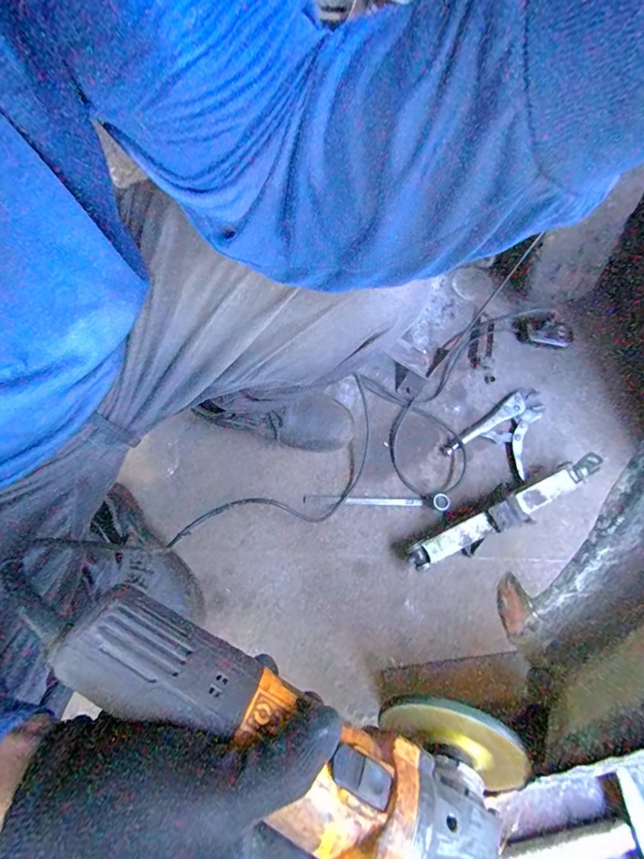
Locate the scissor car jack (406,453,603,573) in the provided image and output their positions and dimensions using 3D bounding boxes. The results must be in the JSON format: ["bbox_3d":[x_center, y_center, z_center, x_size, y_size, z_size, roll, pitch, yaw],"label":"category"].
[{"bbox_3d":[0.312,0.136,0.679,0.371,0.088,0.072,-26,75,-6],"label":"scissor car jack"}]

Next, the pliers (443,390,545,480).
[{"bbox_3d":[0.323,-0.008,0.747,0.141,0.015,0.173,23,76,7],"label":"pliers"}]

